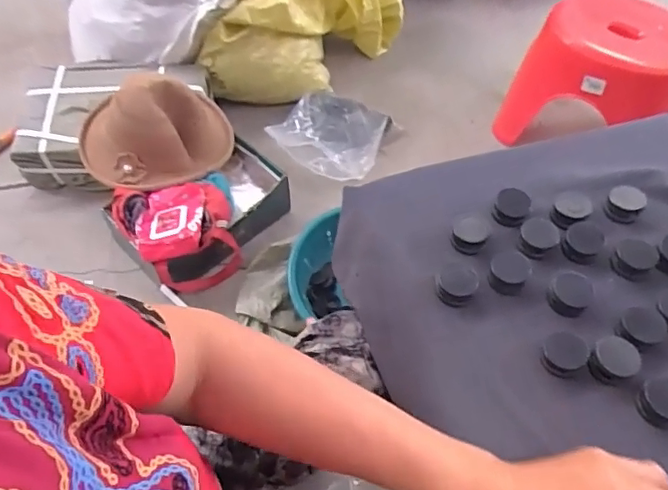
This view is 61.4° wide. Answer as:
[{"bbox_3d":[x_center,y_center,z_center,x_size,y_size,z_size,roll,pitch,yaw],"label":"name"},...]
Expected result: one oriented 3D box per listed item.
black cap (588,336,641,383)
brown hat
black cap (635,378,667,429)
[{"bbox_3d":[0.219,0.090,0.440,0.035,0.016,0.033,0,55,-1],"label":"black cap"},{"bbox_3d":[-0.346,-0.220,1.071,0.286,0.157,0.207,-17,57,-12],"label":"brown hat"},{"bbox_3d":[0.246,0.118,0.422,0.031,0.020,0.031,0,55,-1],"label":"black cap"}]

